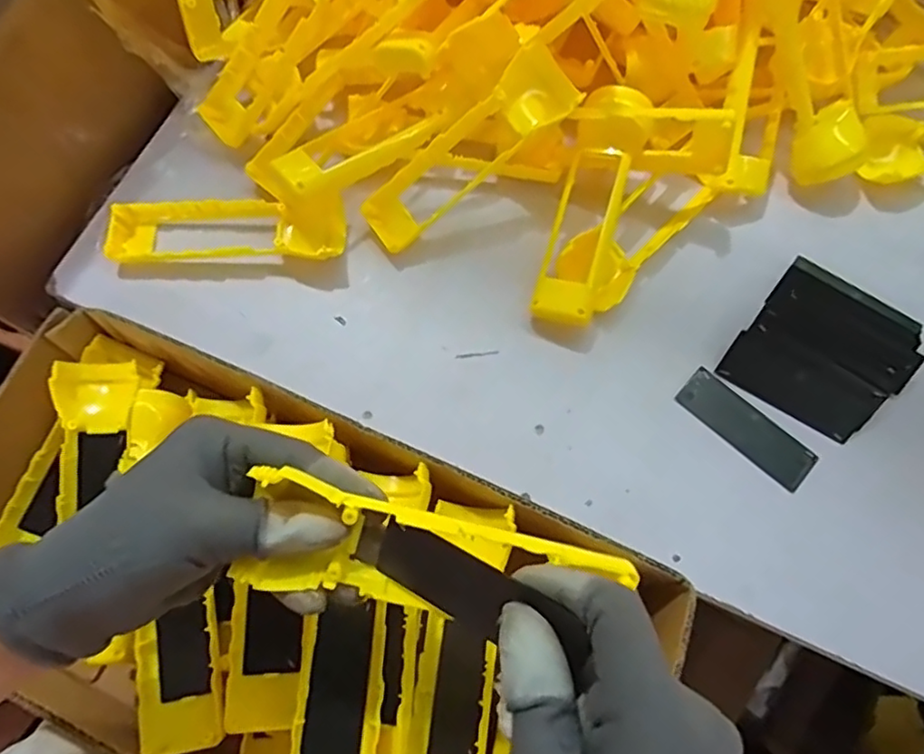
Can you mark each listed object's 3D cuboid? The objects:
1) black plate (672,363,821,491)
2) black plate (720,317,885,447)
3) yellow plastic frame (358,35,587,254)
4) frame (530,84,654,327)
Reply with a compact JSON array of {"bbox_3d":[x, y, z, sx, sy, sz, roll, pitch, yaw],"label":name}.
[{"bbox_3d":[0.185,0.033,0.398,0.092,0.004,0.030,41,77,12],"label":"black plate"},{"bbox_3d":[0.220,0.004,0.400,0.095,0.004,0.043,32,98,7],"label":"black plate"},{"bbox_3d":[0.001,-0.149,0.413,0.162,0.017,0.048,-38,74,16],"label":"yellow plastic frame"},{"bbox_3d":[0.087,-0.116,0.409,0.044,0.032,0.164,17,85,6],"label":"frame"}]

